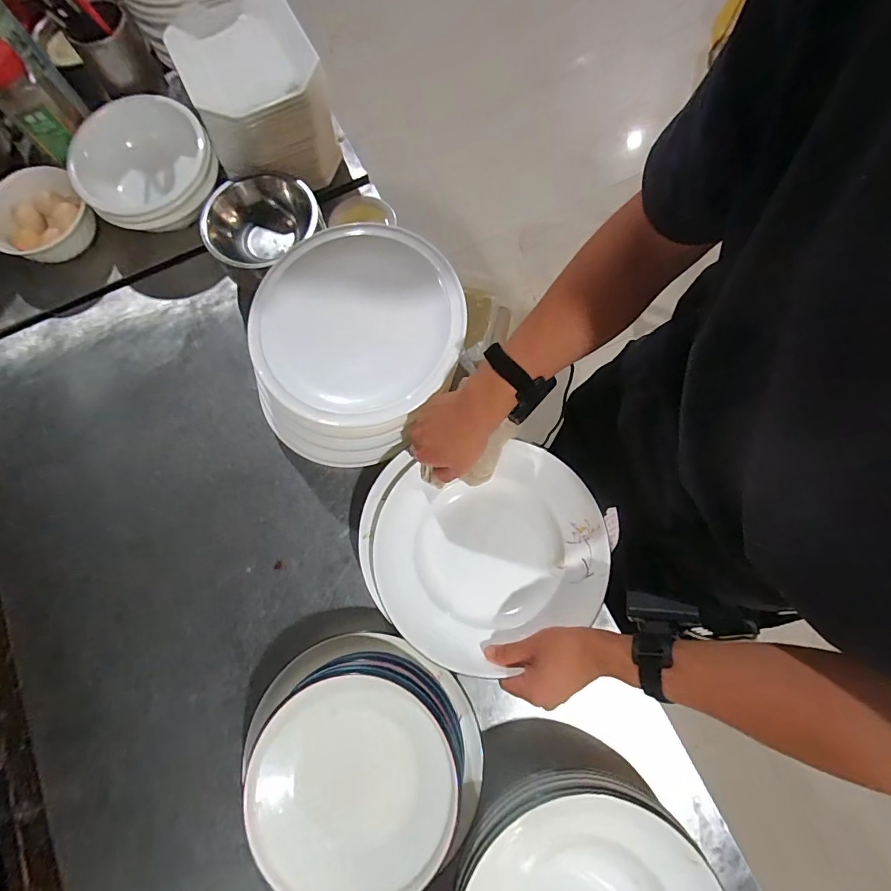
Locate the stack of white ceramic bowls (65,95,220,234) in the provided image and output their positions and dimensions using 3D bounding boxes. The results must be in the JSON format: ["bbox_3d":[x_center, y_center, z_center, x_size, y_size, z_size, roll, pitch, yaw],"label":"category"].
[{"bbox_3d":[-0.496,-0.465,0.743,0.219,0.086,0.202,-26,77,-5],"label":"stack of white ceramic bowls"}]

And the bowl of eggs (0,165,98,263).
[{"bbox_3d":[-0.697,-0.391,0.755,0.160,0.057,0.147,0,76,1],"label":"bowl of eggs"}]

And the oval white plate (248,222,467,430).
[{"bbox_3d":[-0.122,-0.169,0.606,0.284,0.026,0.280,-30,77,-6],"label":"oval white plate"}]

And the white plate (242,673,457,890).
[{"bbox_3d":[-0.102,0.381,0.489,0.217,0.041,0.214,0,76,1],"label":"white plate"}]

